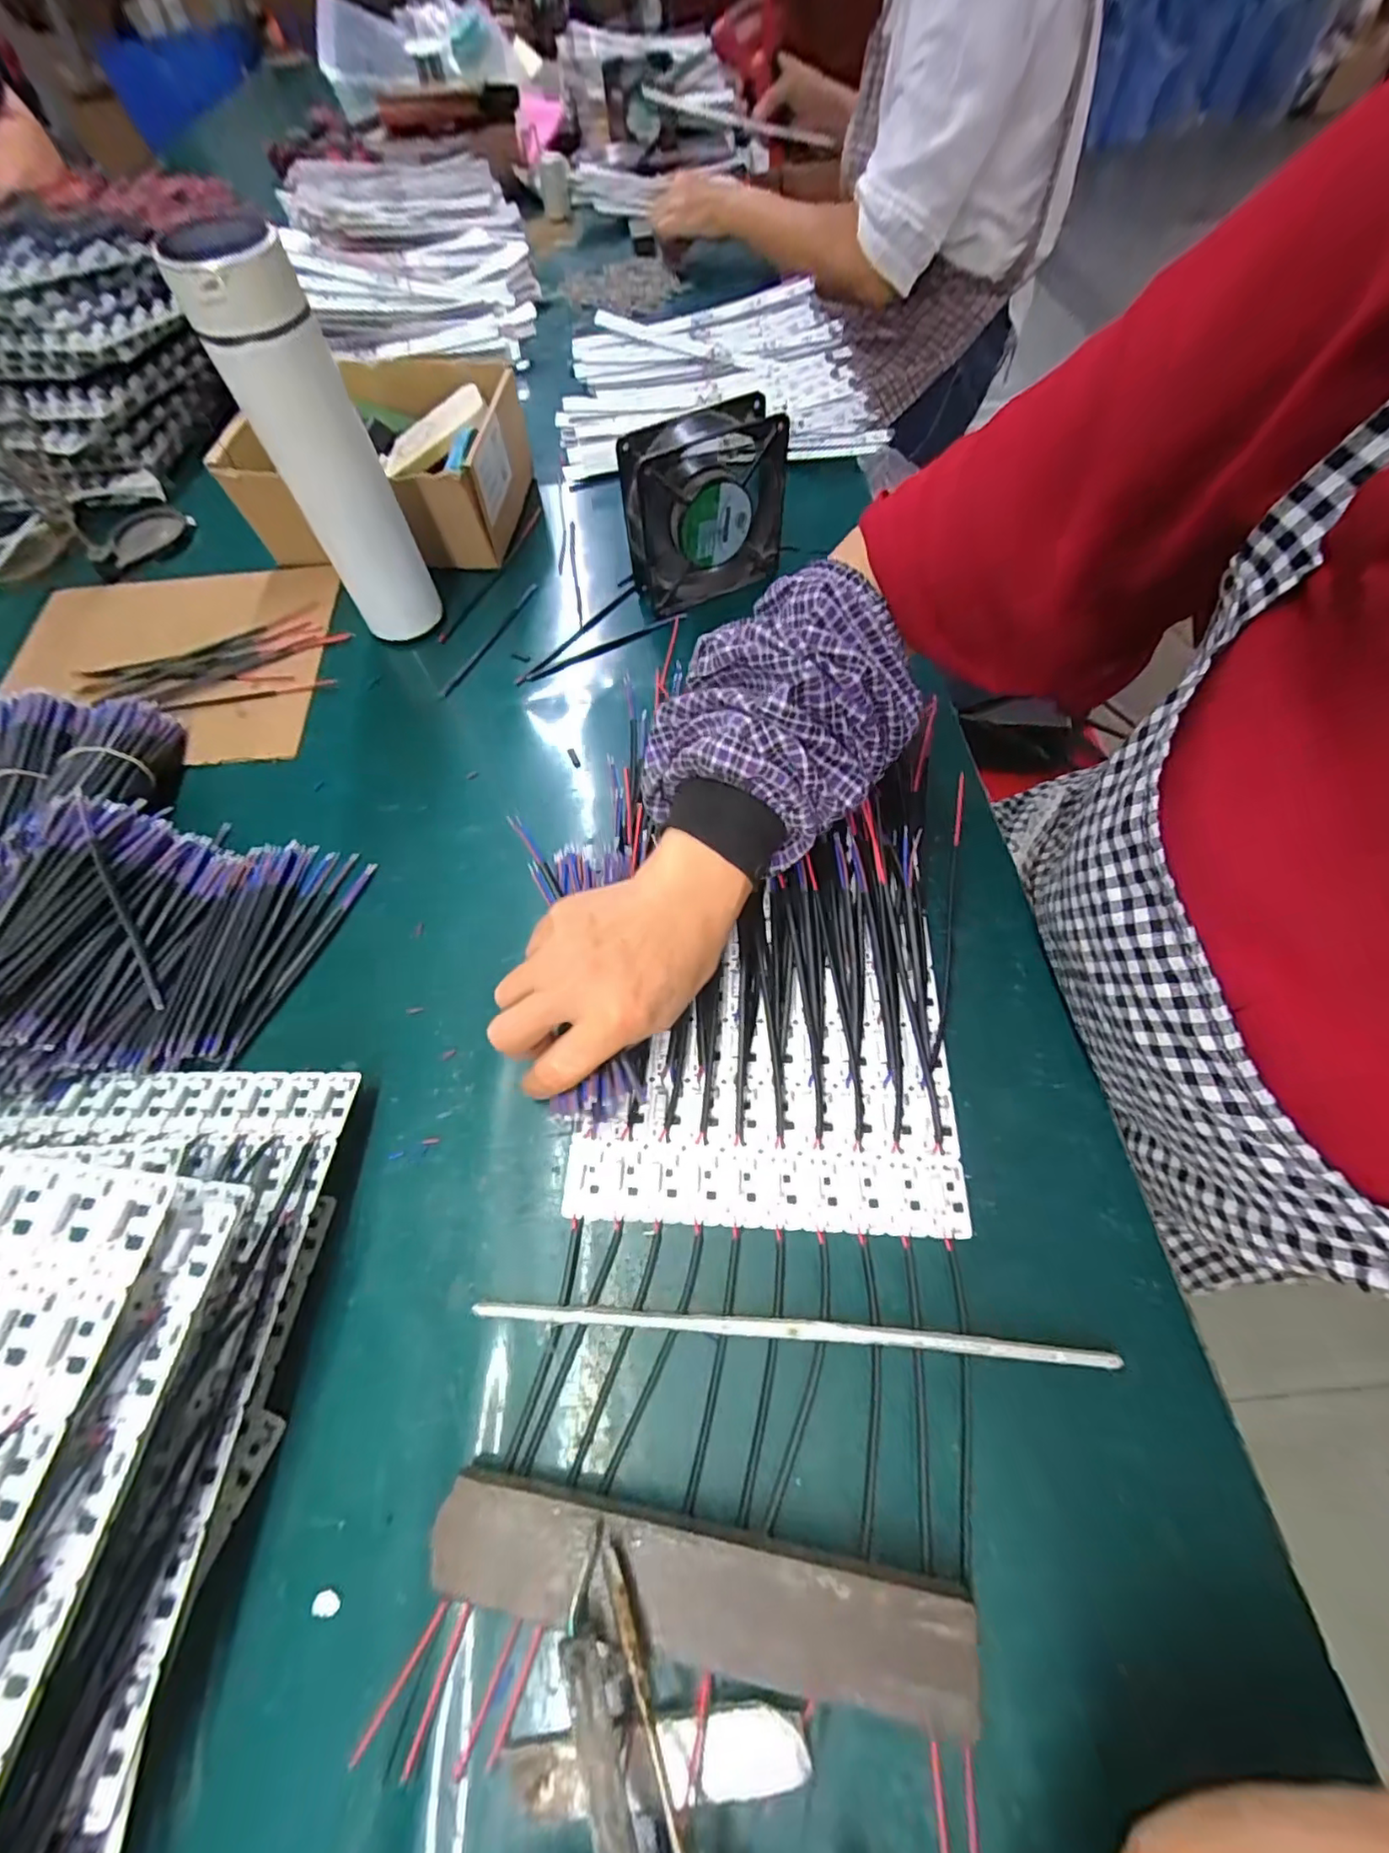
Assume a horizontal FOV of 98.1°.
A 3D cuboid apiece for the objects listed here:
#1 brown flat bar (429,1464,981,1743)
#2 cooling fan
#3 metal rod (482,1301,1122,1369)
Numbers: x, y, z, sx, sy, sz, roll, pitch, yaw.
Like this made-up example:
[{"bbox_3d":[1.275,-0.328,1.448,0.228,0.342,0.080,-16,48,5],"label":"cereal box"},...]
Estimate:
[{"bbox_3d":[0.000,0.249,0.228,0.197,0.022,0.036,7,63,6],"label":"brown flat bar"},{"bbox_3d":[0.009,-0.323,0.475,0.124,0.119,0.048,-16,63,-6],"label":"cooling fan"},{"bbox_3d":[0.040,0.180,0.268,0.275,0.009,0.008,2,63,3],"label":"metal rod"}]

